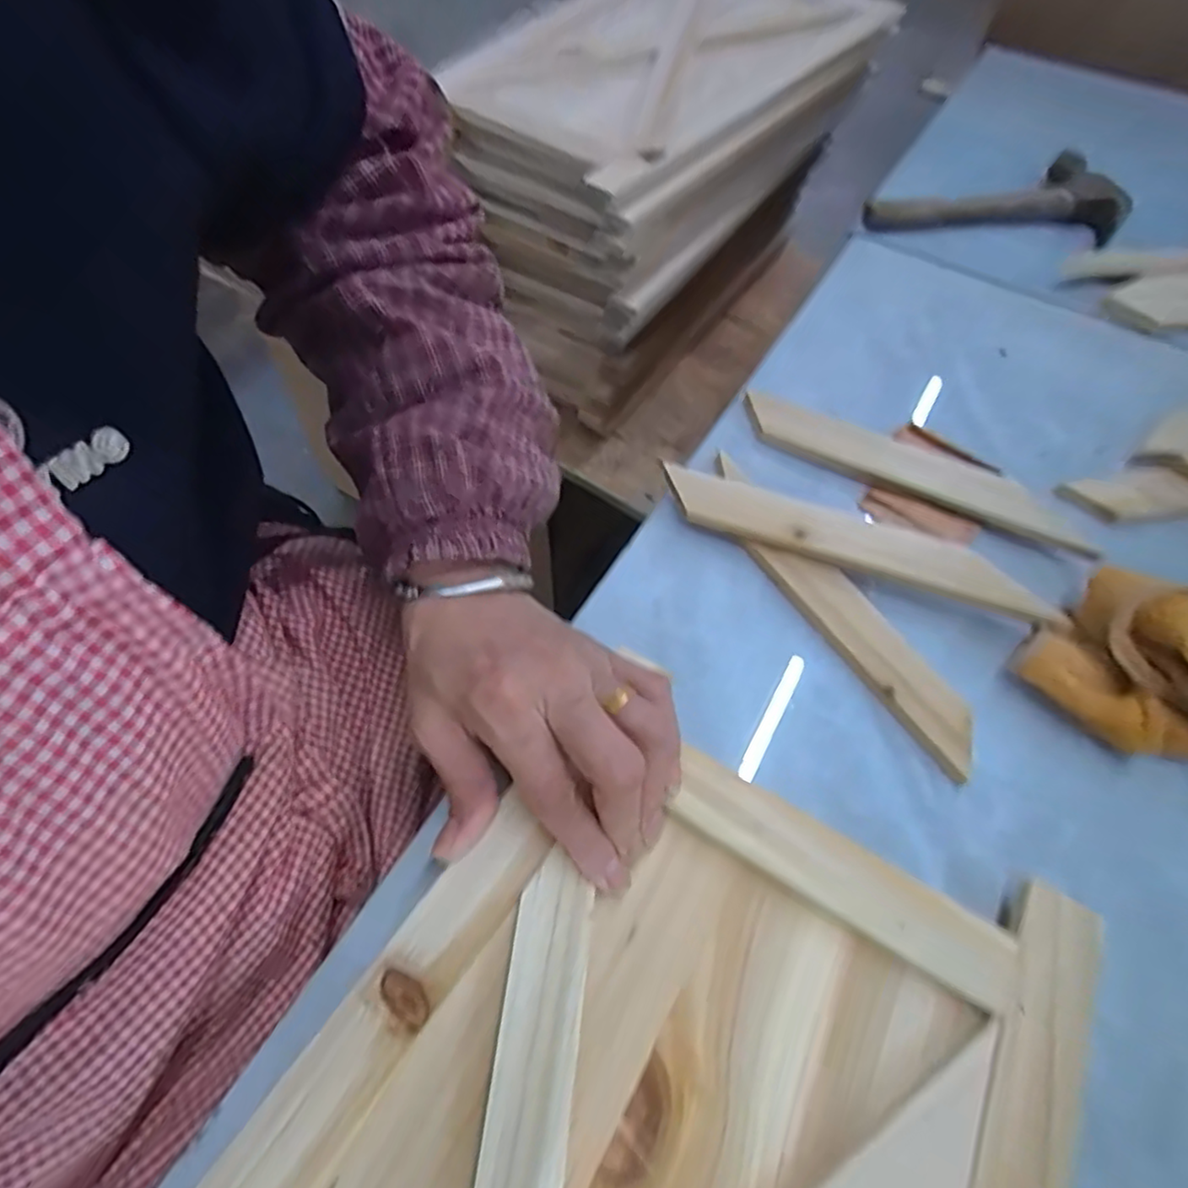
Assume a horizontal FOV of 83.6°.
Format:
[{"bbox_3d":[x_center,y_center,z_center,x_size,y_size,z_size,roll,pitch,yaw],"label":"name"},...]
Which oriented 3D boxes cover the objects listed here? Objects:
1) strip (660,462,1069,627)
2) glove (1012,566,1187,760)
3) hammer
[{"bbox_3d":[0.125,-0.026,0.330,0.189,0.011,0.029,20,74,14],"label":"strip"},{"bbox_3d":[0.253,0.039,0.286,0.074,0.046,0.104,-36,66,-20],"label":"glove"},{"bbox_3d":[0.295,-0.297,0.501,0.183,0.030,0.081,-9,60,-7],"label":"hammer"}]

